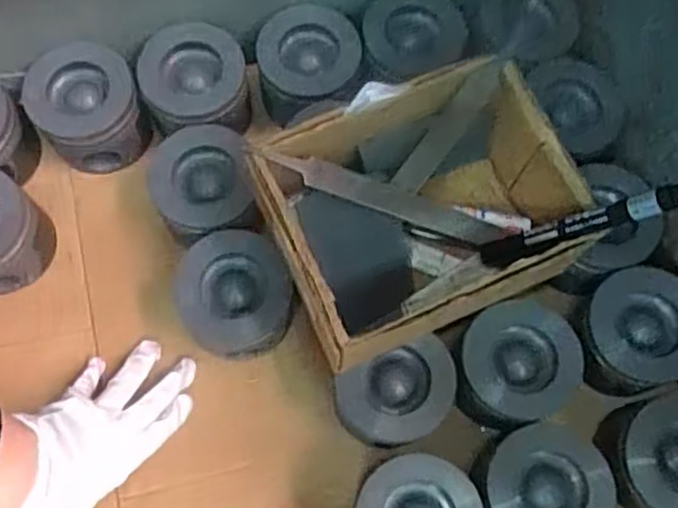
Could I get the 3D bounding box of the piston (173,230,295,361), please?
[{"bbox_3d":[-0.083,0.036,0.576,0.088,0.072,0.086,0,70,-1],"label":"piston"}]

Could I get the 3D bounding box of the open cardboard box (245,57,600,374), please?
[{"bbox_3d":[0.056,-0.027,0.520,0.203,0.099,0.158,-23,72,-9],"label":"open cardboard box"}]

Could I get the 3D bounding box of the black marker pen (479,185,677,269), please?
[{"bbox_3d":[0.153,-0.015,0.475,0.016,0.152,0.022,18,66,-33],"label":"black marker pen"}]

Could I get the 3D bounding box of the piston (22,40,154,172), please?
[{"bbox_3d":[-0.217,-0.126,0.622,0.092,0.074,0.096,0,70,-1],"label":"piston"}]

